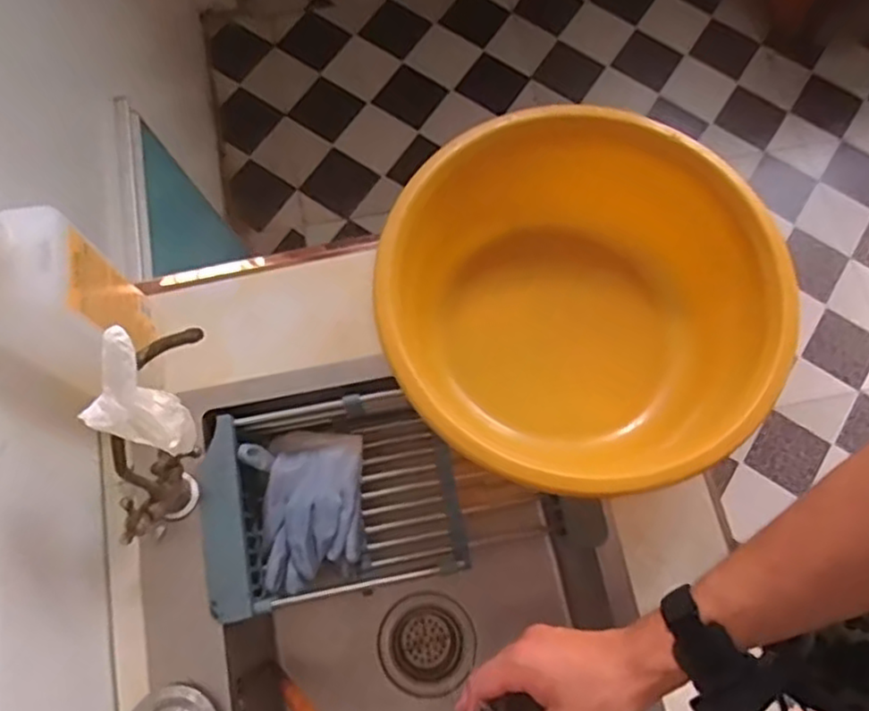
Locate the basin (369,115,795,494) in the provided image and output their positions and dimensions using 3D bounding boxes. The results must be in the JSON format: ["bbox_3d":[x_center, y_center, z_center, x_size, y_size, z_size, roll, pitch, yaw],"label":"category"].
[{"bbox_3d":[0.119,-0.035,0.673,0.329,0.190,0.334,0,73,-2],"label":"basin"}]

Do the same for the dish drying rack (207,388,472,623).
[{"bbox_3d":[-0.098,0.145,0.703,0.242,0.077,0.189,-10,73,-5],"label":"dish drying rack"}]

